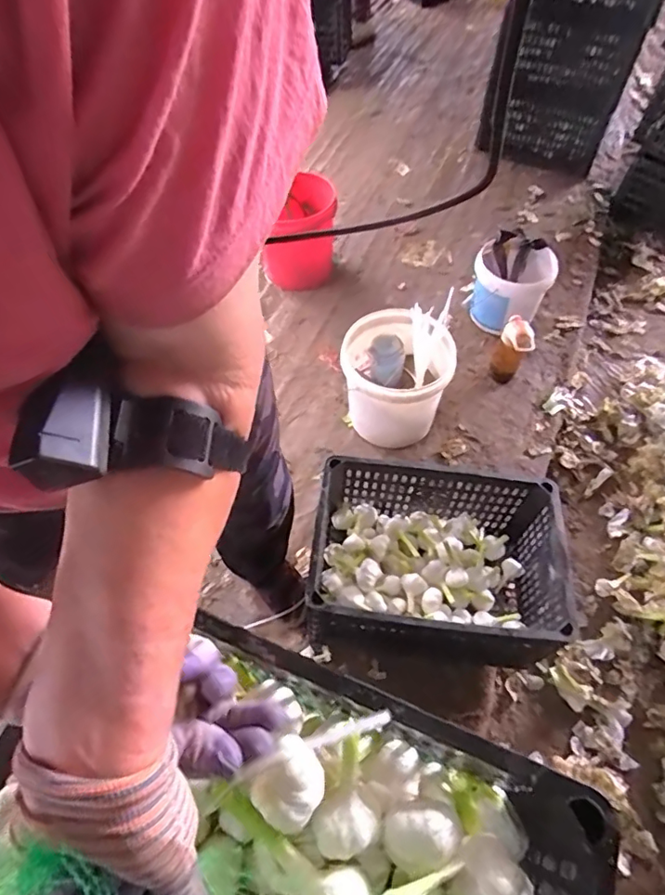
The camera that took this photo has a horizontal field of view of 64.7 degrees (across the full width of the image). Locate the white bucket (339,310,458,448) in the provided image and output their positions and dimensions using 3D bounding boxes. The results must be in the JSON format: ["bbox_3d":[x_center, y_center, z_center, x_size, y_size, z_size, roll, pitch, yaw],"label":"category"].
[{"bbox_3d":[0.143,-0.154,1.250,0.240,0.240,0.239,1,59,-1],"label":"white bucket"}]

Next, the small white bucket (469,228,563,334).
[{"bbox_3d":[0.472,-0.430,1.431,0.200,0.217,0.175,32,63,19],"label":"small white bucket"}]

